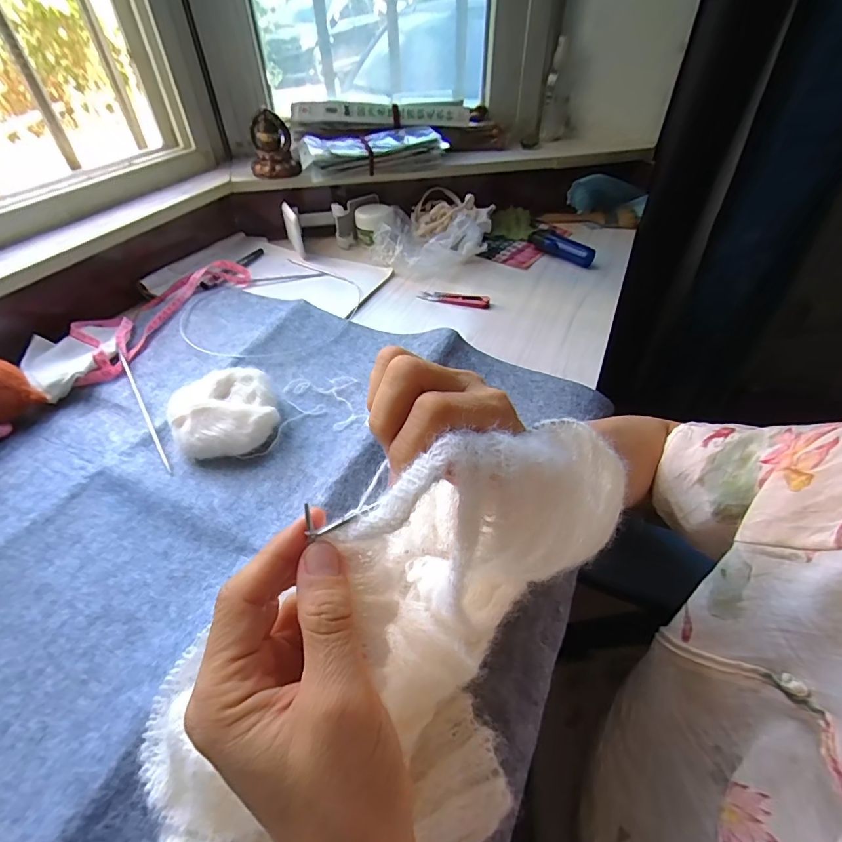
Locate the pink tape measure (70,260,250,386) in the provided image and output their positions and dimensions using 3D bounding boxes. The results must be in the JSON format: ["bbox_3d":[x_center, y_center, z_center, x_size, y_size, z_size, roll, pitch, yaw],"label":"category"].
[{"bbox_3d":[-0.342,-0.147,0.582,0.105,0.025,0.282,18,47,18],"label":"pink tape measure"}]

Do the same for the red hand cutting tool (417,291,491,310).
[{"bbox_3d":[0.047,-0.172,0.631,0.102,0.016,0.019,14,46,14],"label":"red hand cutting tool"}]

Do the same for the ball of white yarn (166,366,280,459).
[{"bbox_3d":[-0.188,-0.008,0.428,0.093,0.039,0.092,0,44,0],"label":"ball of white yarn"}]

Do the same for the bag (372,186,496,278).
[{"bbox_3d":[0.022,-0.310,0.727,0.169,0.061,0.206,10,45,11],"label":"bag"}]

